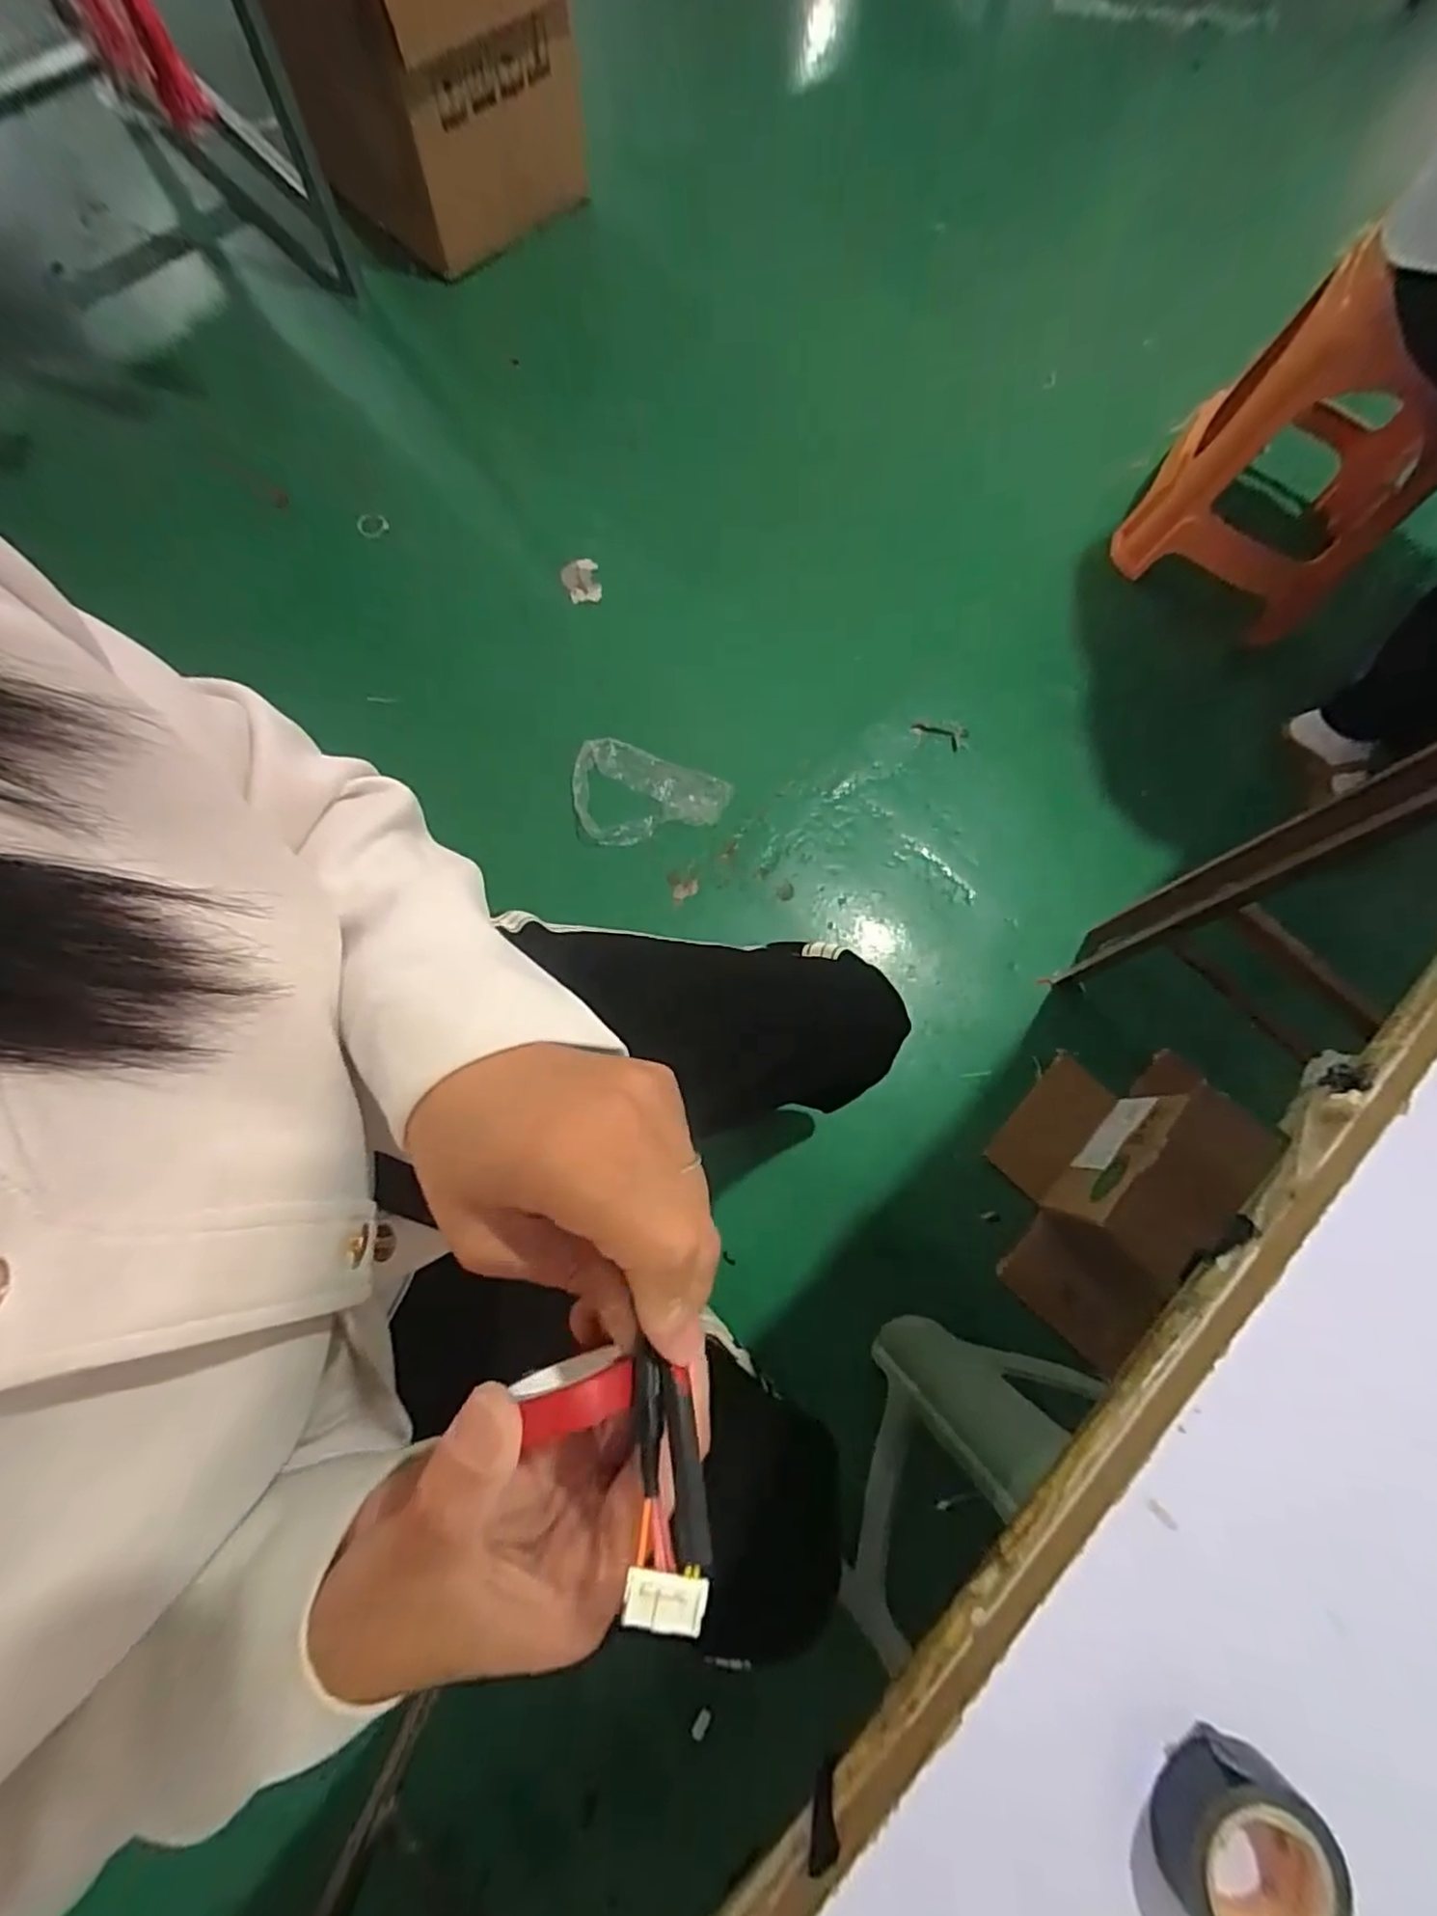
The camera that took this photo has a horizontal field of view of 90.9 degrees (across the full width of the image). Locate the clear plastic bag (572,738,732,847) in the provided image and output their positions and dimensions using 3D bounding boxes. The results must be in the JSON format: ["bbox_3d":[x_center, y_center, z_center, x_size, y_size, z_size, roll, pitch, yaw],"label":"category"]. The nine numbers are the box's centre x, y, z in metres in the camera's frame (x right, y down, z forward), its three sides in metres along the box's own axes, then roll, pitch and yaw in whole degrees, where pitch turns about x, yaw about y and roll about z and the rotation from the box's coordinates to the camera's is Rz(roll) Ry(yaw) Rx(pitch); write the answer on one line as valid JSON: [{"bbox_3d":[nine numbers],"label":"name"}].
[{"bbox_3d":[-0.116,-0.253,1.142,0.246,0.023,0.168,12,75,1],"label":"clear plastic bag"}]

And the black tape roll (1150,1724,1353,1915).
[{"bbox_3d":[0.157,0.267,0.210,0.045,0.021,0.047,0,75,-2],"label":"black tape roll"}]

